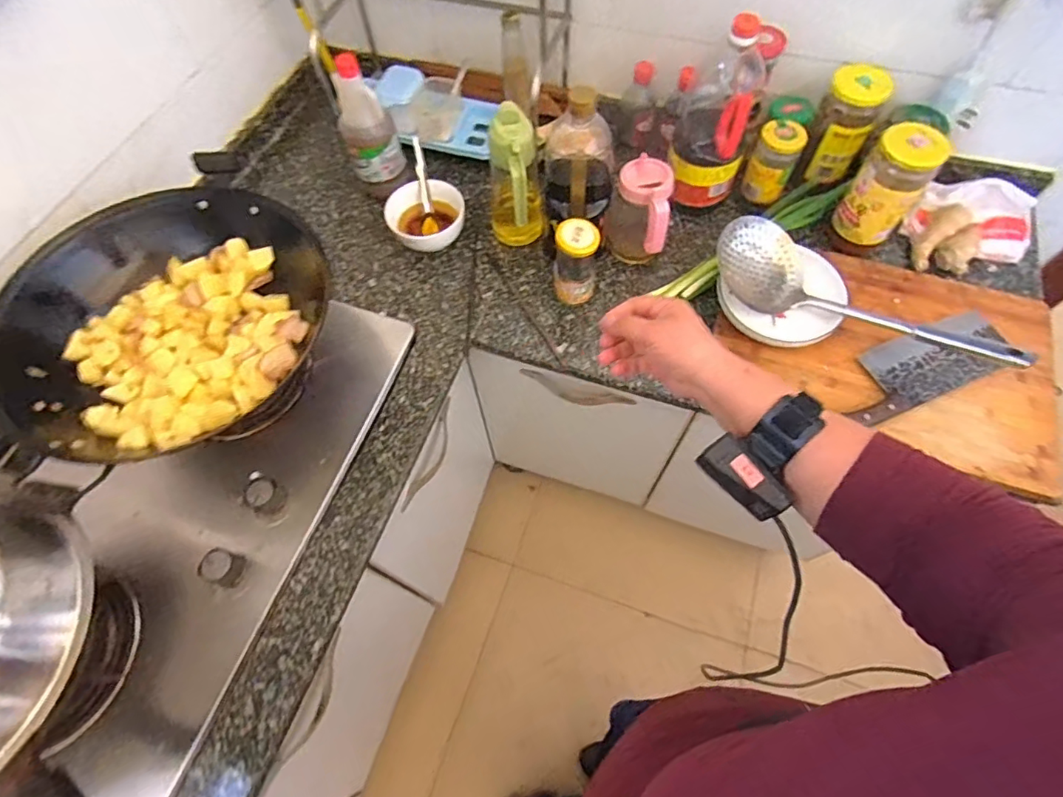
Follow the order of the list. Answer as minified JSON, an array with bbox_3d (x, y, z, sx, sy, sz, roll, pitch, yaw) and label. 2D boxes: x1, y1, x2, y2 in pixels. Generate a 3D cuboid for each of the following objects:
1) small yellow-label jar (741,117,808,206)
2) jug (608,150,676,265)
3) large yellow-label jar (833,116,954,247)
[{"bbox_3d":[0.374,-0.364,0.820,0.067,0.113,0.057,26,66,15],"label":"small yellow-label jar"},{"bbox_3d":[0.150,-0.255,0.764,0.083,0.147,0.104,7,63,5],"label":"jug"},{"bbox_3d":[0.503,-0.299,0.748,0.087,0.158,0.084,-1,63,1],"label":"large yellow-label jar"}]

